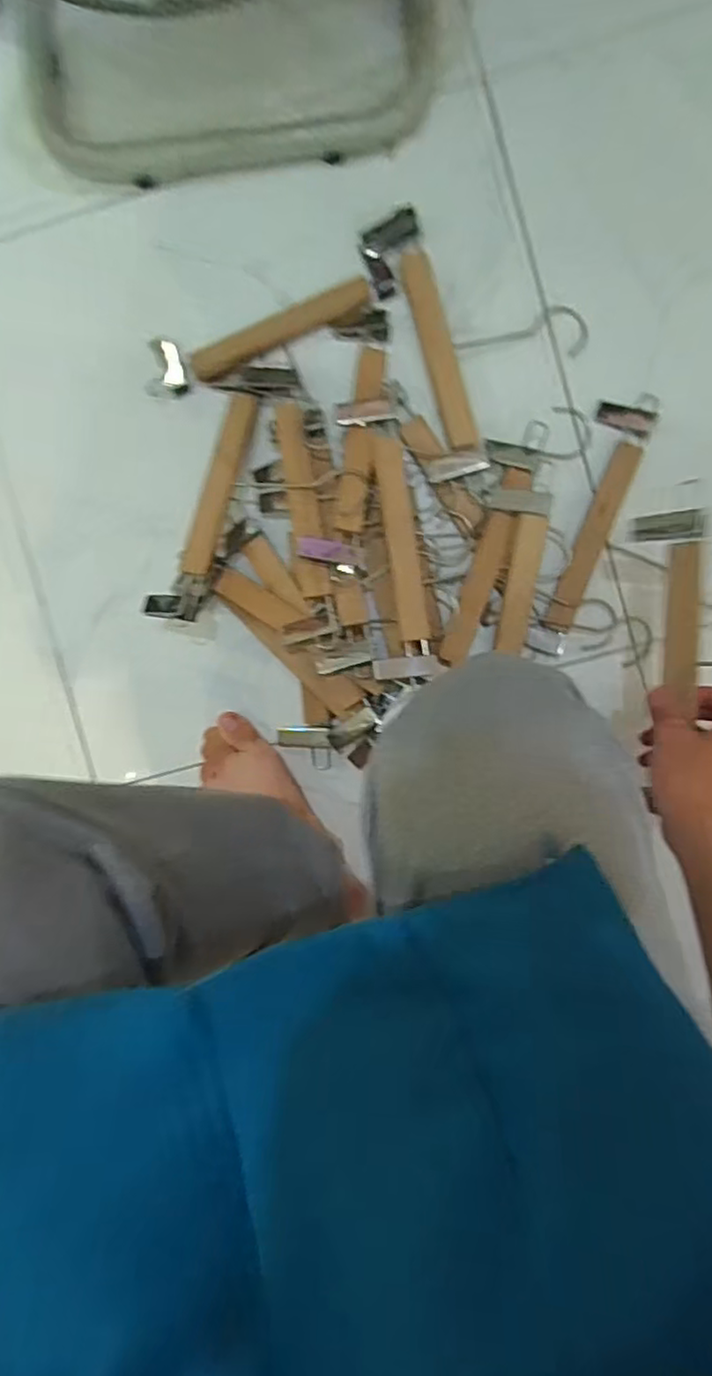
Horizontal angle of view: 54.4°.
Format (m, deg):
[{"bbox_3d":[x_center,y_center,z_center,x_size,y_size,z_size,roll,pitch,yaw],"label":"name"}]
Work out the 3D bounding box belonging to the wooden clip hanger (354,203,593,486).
[{"bbox_3d":[0.132,-0.370,0.703,0.196,0.048,0.256,-16,92,4],"label":"wooden clip hanger"}]

